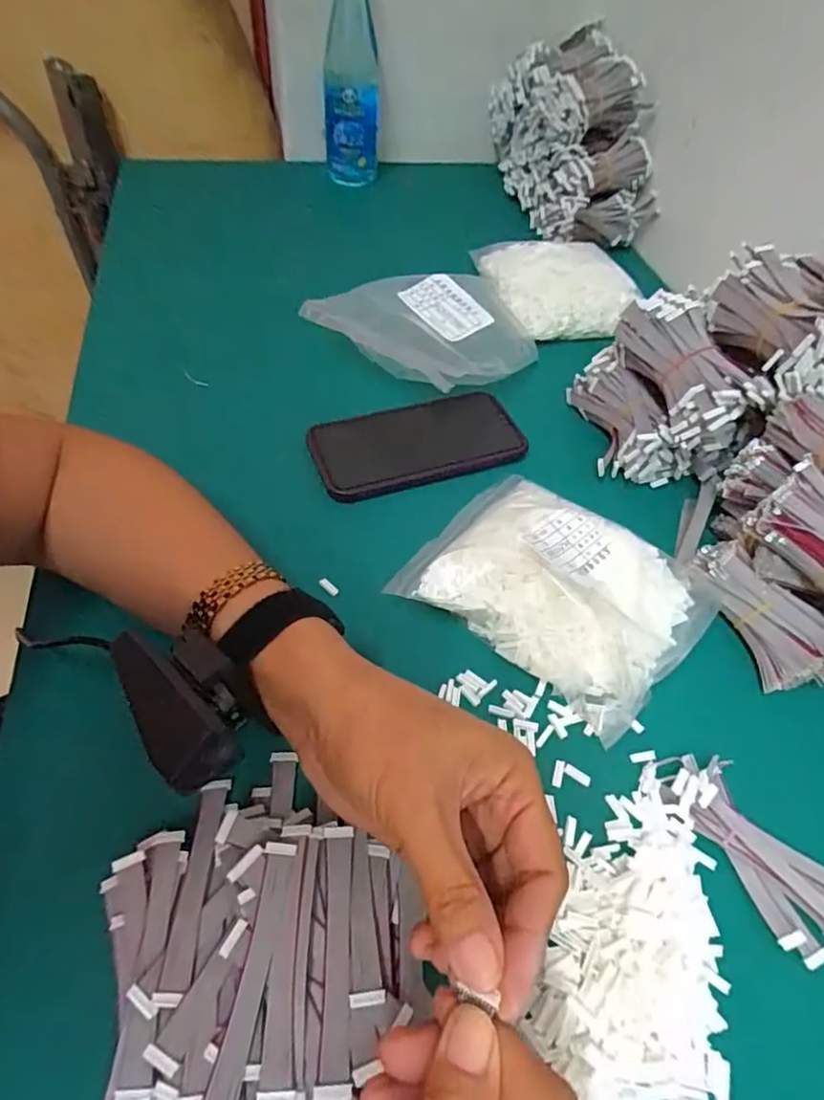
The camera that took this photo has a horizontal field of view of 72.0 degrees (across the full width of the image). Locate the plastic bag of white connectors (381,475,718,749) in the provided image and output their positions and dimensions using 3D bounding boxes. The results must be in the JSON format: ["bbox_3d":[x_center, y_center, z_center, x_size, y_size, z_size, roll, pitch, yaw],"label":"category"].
[{"bbox_3d":[0.089,0.017,0.344,0.164,0.045,0.141,35,58,19],"label":"plastic bag of white connectors"}]

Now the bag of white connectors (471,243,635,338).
[{"bbox_3d":[0.144,-0.266,0.575,0.133,0.045,0.146,-6,54,-10],"label":"bag of white connectors"}]

